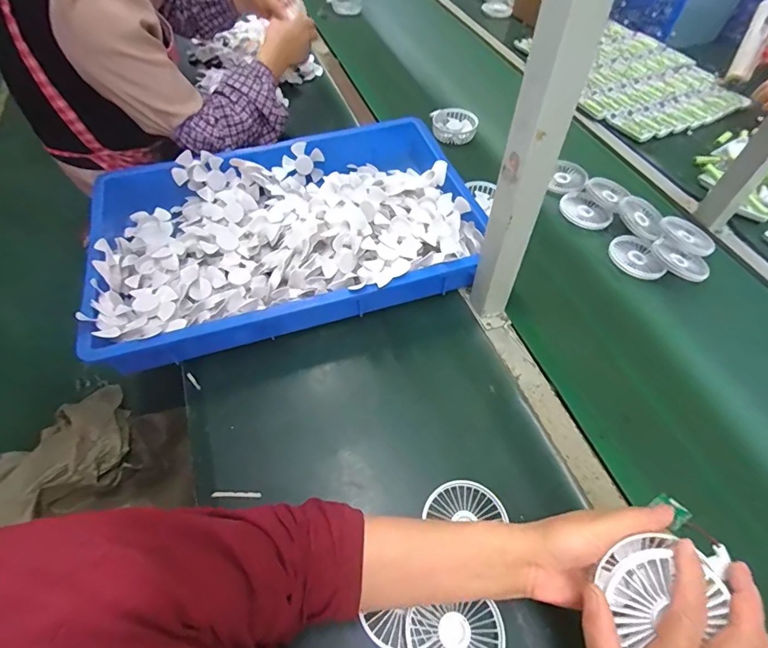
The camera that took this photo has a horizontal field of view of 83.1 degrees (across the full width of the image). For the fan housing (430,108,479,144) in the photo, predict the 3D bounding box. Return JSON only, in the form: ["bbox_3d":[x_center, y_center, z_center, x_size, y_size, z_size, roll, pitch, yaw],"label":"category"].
[{"bbox_3d":[0.144,-0.409,0.889,0.087,0.027,0.097,-4,54,-3],"label":"fan housing"}]

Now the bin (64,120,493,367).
[{"bbox_3d":[-0.147,-0.153,0.669,0.562,0.107,0.378,-16,56,-11],"label":"bin"}]

